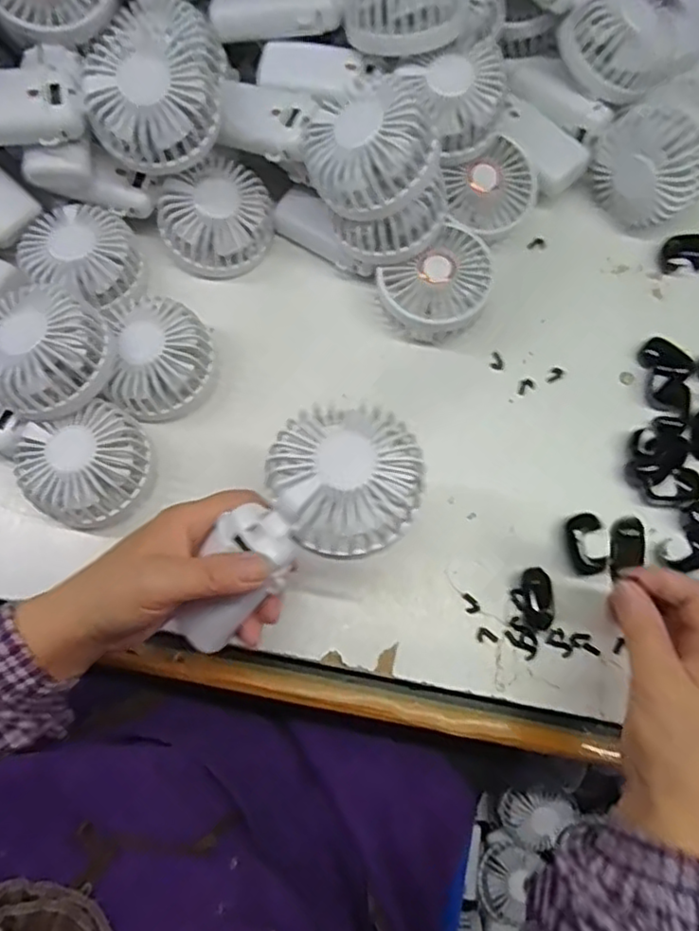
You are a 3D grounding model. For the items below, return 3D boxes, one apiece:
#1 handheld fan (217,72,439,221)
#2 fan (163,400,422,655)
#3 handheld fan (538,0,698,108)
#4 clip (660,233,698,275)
[{"bbox_3d":[-0.021,-0.230,0.439,0.173,0.041,0.086,33,107,30],"label":"handheld fan"},{"bbox_3d":[-0.034,0.037,0.345,0.083,0.042,0.167,45,92,10],"label":"fan"},{"bbox_3d":[0.180,-0.354,0.492,0.198,0.041,0.079,33,74,-8],"label":"handheld fan"},{"bbox_3d":[0.274,-0.173,0.521,0.036,0.017,0.026,-14,74,-6],"label":"clip"}]

